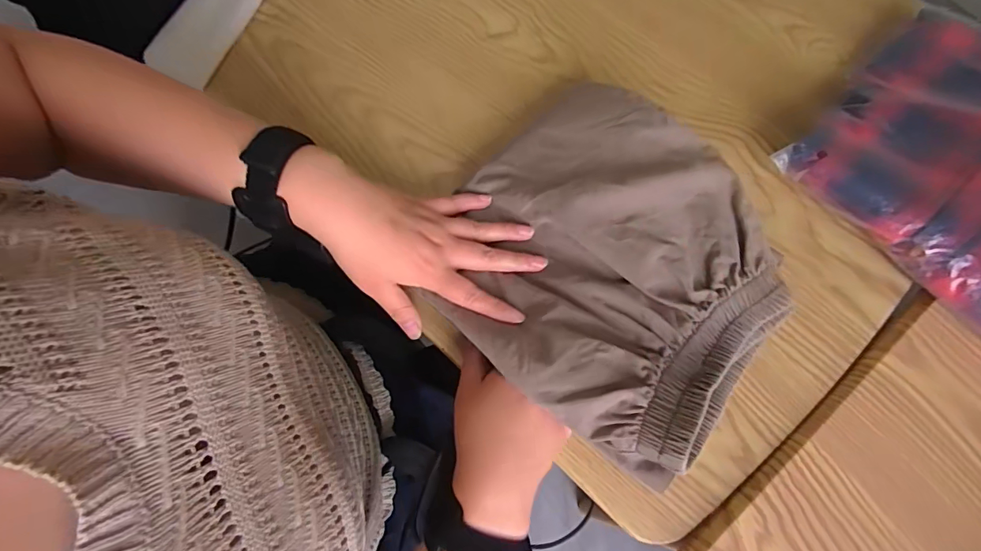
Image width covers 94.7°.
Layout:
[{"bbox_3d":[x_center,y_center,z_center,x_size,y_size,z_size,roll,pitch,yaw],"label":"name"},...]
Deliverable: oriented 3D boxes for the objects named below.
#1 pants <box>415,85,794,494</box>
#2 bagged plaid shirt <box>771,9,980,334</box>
[{"bbox_3d":[0.091,-0.012,0.337,0.248,0.046,0.227,41,79,10],"label":"pants"},{"bbox_3d":[0.417,-0.085,0.376,0.245,0.052,0.270,-41,78,-13],"label":"bagged plaid shirt"}]

